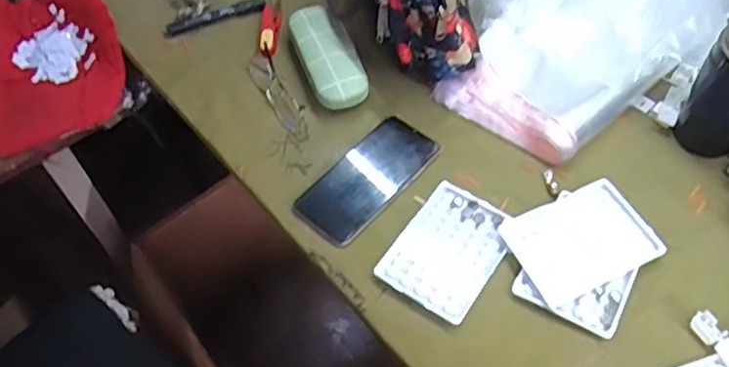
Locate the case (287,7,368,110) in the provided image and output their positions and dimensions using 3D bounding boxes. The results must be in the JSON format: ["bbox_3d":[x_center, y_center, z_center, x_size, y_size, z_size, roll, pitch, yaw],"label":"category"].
[{"bbox_3d":[-0.046,-0.156,0.740,0.060,0.034,0.156,-17,58,-10],"label":"case"}]

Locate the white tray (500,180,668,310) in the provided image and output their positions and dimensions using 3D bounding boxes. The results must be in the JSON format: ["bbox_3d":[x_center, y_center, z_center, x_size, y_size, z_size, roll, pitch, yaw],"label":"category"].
[{"bbox_3d":[0.209,0.054,0.612,0.130,0.007,0.097,-22,59,-12],"label":"white tray"}]

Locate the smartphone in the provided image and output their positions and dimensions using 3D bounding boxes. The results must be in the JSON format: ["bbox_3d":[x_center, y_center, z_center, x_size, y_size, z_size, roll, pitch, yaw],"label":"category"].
[{"bbox_3d":[0.004,-0.007,0.668,0.075,0.010,0.165,36,64,22],"label":"smartphone"}]

